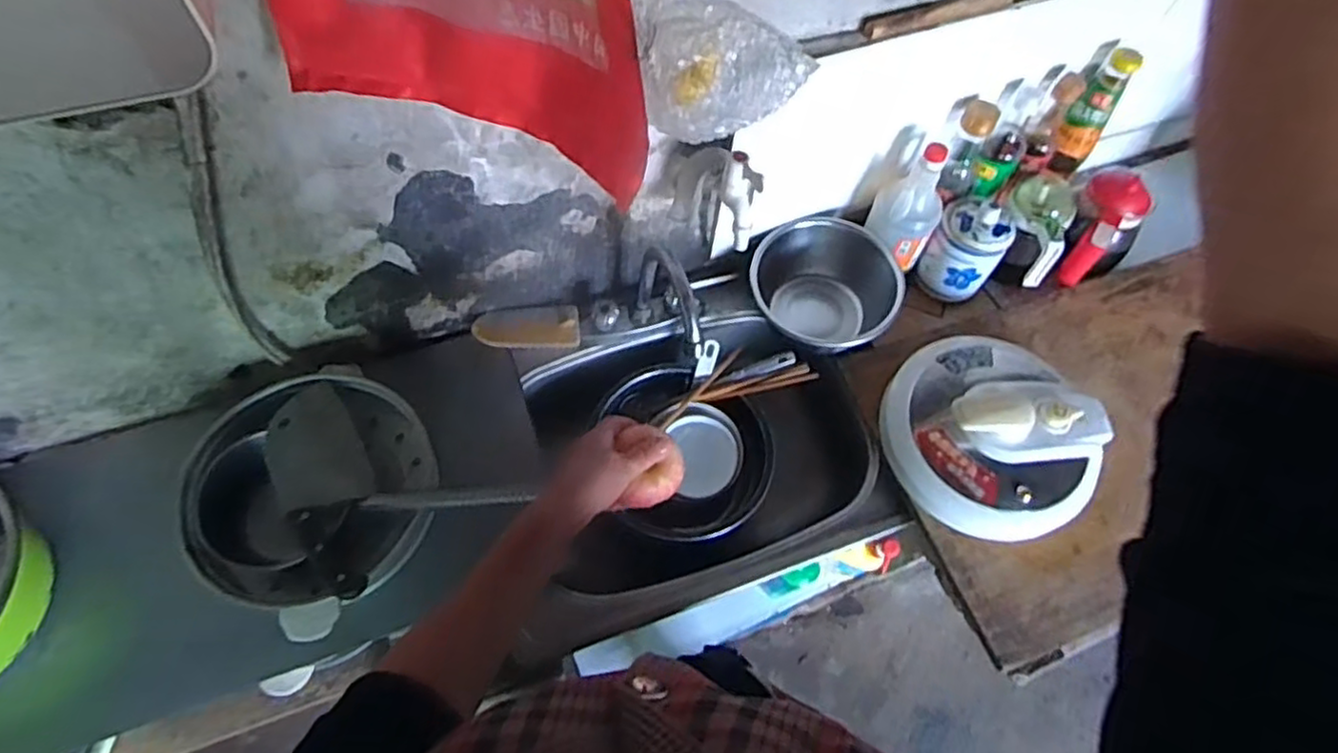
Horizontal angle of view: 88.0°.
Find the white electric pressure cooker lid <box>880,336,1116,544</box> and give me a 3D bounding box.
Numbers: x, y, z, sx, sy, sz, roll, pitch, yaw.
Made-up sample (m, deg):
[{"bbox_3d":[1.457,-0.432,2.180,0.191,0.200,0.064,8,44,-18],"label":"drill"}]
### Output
[{"bbox_3d":[0.397,0.053,0.834,0.252,0.101,0.232,1,63,-3],"label":"white electric pressure cooker lid"}]

